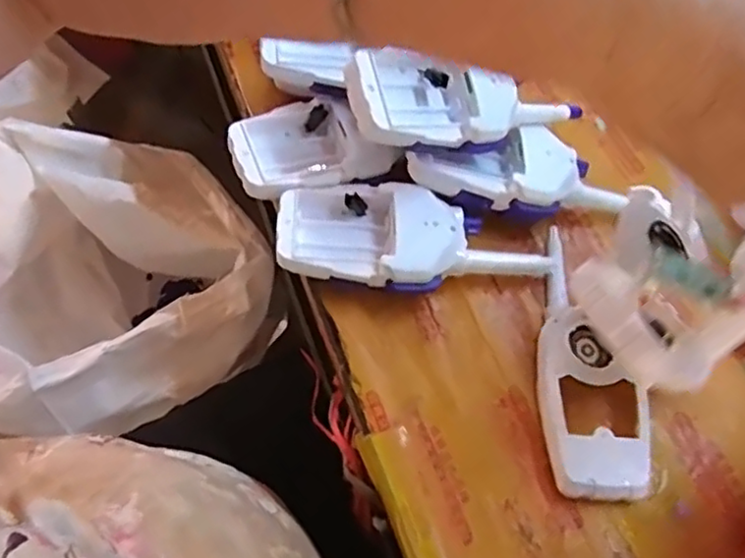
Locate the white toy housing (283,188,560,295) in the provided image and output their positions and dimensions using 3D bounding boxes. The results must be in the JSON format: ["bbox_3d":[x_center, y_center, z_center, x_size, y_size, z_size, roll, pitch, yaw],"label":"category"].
[{"bbox_3d":[0.025,-0.021,0.398,0.159,0.034,0.060,6,65,-1],"label":"white toy housing"}]

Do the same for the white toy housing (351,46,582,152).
[{"bbox_3d":[0.056,-0.100,0.394,0.159,0.034,0.049,-4,63,-28],"label":"white toy housing"}]

